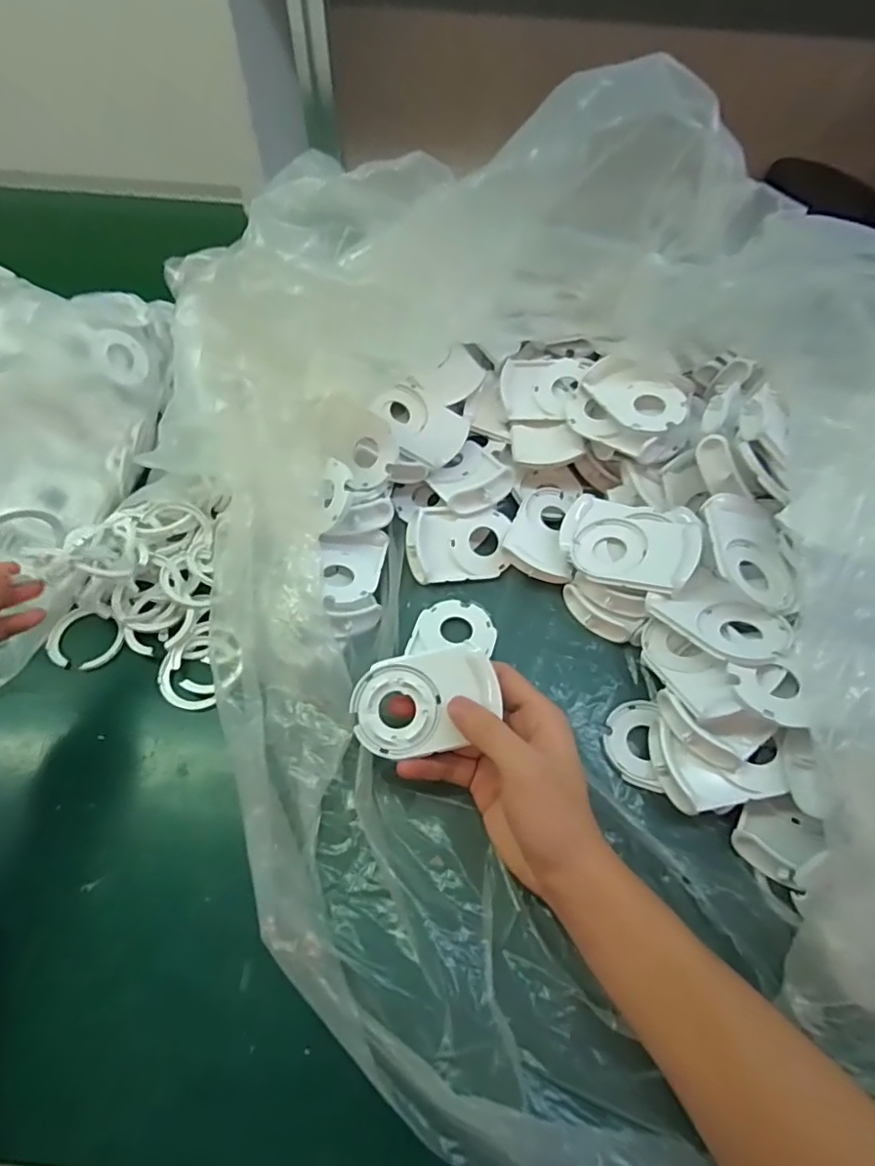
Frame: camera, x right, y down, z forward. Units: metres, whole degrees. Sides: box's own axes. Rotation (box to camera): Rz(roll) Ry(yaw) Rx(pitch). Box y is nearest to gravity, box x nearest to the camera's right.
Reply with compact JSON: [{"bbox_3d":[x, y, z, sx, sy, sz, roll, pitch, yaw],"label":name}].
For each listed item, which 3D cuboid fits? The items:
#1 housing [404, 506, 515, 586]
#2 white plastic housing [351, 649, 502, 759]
[{"bbox_3d":[0.017,-0.029,0.432,0.077,0.014,0.056,-2,82,-10],"label":"housing"},{"bbox_3d":[-0.008,0.068,0.324,0.080,0.016,0.055,-11,84,-2],"label":"white plastic housing"}]

